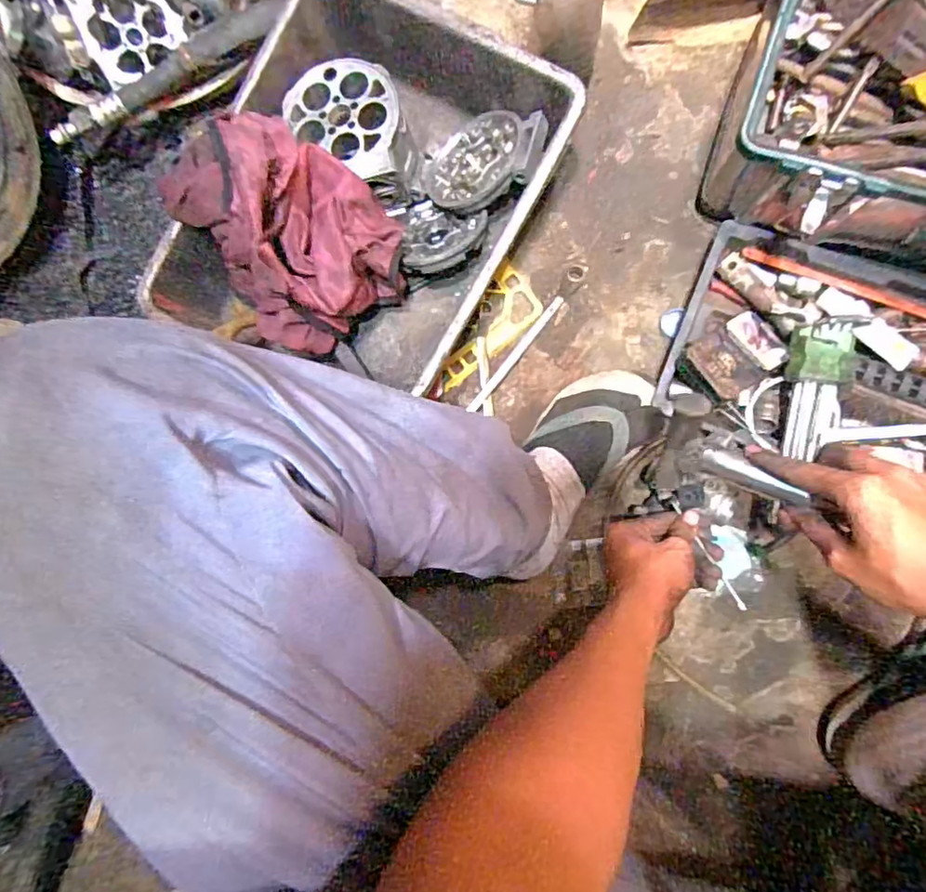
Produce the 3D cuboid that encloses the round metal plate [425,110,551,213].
[{"bbox_3d":[0.026,-0.300,0.605,0.142,0.032,0.121,-28,57,24],"label":"round metal plate"}]

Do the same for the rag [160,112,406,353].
[{"bbox_3d":[-0.157,-0.193,0.540,0.172,0.152,0.152,-39,85,5],"label":"rag"}]

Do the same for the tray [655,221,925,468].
[{"bbox_3d":[0.435,-0.063,0.570,0.431,0.061,0.216,21,92,6],"label":"tray"}]

